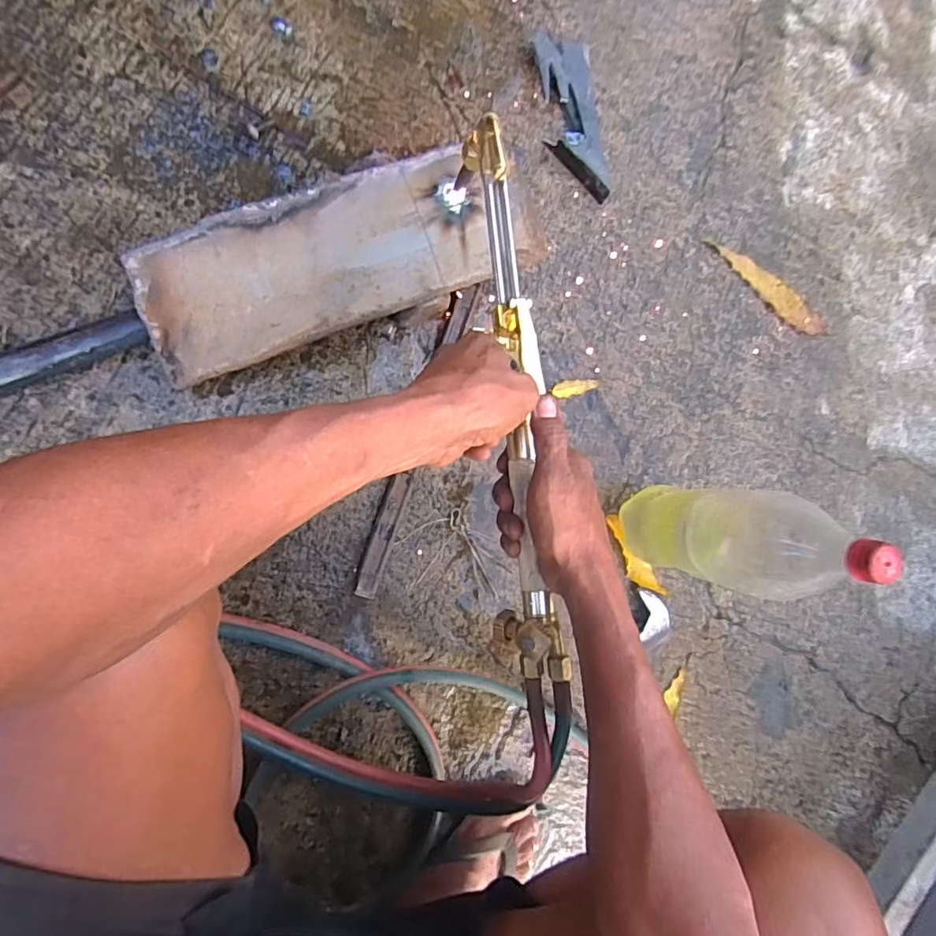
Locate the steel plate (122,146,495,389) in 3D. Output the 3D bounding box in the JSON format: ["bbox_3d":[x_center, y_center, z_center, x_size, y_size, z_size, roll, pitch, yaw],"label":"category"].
[{"bbox_3d":[-0.139,-0.197,0.525,0.327,0.007,0.132,-23,97,-10],"label":"steel plate"}]

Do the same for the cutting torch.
[{"bbox_3d":[0.035,-0.056,0.428,0.045,0.050,0.443,-4,85,-8],"label":"cutting torch"}]

